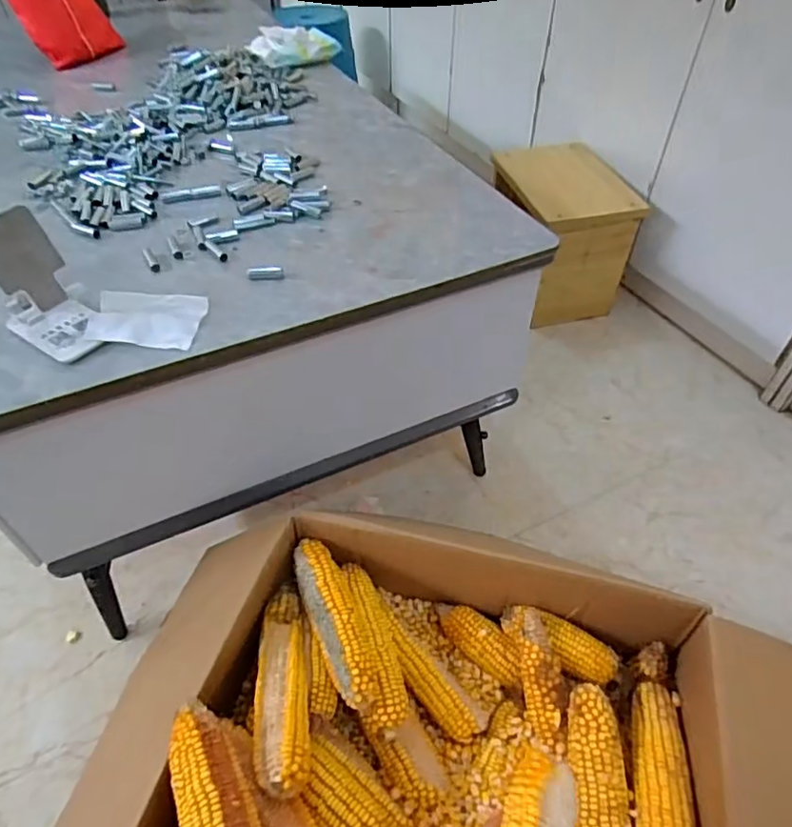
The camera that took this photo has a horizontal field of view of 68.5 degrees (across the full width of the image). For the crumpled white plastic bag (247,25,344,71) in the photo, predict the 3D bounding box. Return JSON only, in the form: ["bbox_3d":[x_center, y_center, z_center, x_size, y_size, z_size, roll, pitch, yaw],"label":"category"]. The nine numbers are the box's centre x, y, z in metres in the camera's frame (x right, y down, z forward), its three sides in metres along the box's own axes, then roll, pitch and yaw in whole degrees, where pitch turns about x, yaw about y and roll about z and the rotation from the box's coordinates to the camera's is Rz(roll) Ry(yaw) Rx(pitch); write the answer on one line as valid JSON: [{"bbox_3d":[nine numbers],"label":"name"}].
[{"bbox_3d":[-0.198,-0.719,1.135,0.178,0.035,0.116,-5,48,-4],"label":"crumpled white plastic bag"}]

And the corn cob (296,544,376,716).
[{"bbox_3d":[-0.065,0.210,0.607,0.050,0.041,0.192,-19,51,-16],"label":"corn cob"}]

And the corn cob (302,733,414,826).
[{"bbox_3d":[-0.041,0.355,0.531,0.063,0.059,0.122,-35,58,-25],"label":"corn cob"}]

